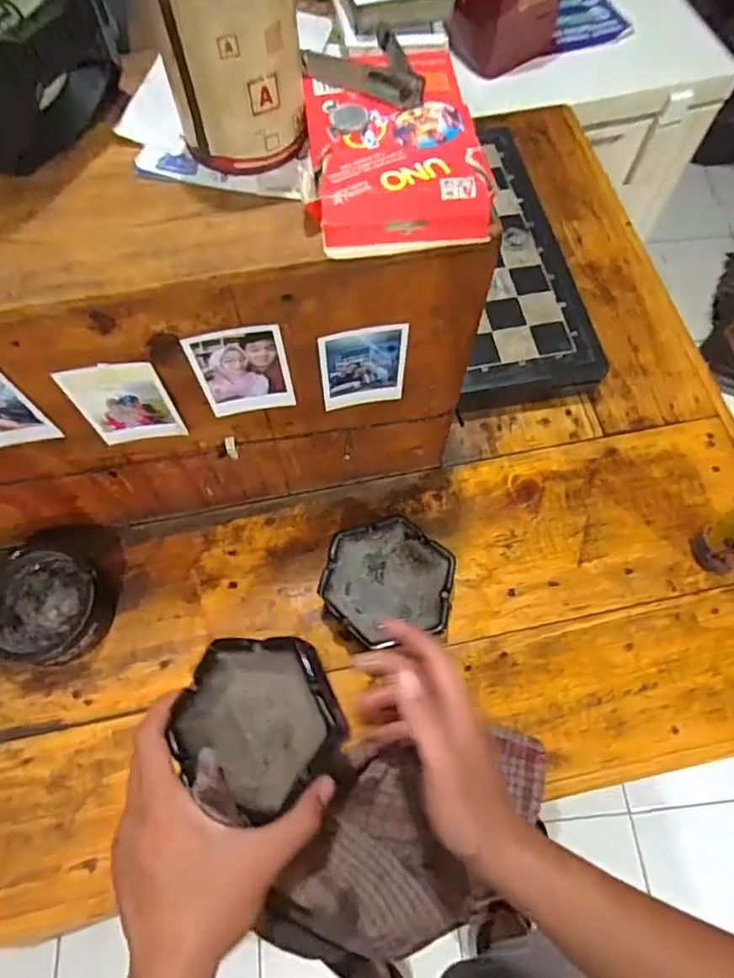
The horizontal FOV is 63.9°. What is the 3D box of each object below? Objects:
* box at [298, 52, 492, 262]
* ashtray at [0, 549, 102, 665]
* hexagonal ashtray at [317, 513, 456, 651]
[{"bbox_3d":[0.015,-0.196,0.337,0.093,0.027,0.125,-7,67,-3],"label":"box"},{"bbox_3d":[-0.287,0.104,0.523,0.106,0.042,0.097,0,67,0],"label":"ashtray"},{"bbox_3d":[0.020,0.086,0.533,0.116,0.044,0.105,-17,68,-7],"label":"hexagonal ashtray"}]

